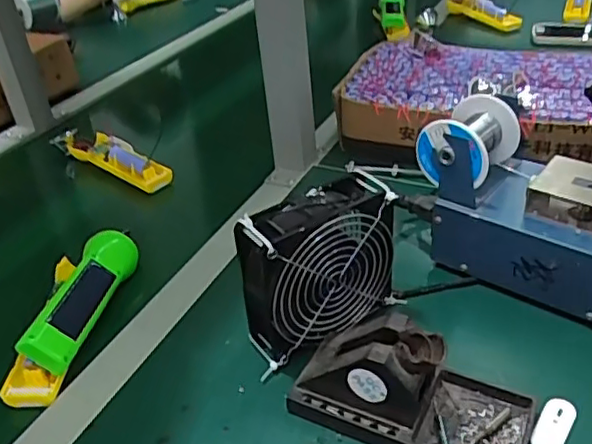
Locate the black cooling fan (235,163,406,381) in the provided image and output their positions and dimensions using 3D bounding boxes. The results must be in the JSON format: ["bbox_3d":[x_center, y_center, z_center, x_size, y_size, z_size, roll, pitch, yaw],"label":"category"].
[{"bbox_3d":[0.018,0.035,0.482,0.116,0.126,0.047,-22,38,-25],"label":"black cooling fan"}]

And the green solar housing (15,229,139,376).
[{"bbox_3d":[-0.188,0.064,0.540,0.044,0.039,0.162,2,35,8],"label":"green solar housing"}]

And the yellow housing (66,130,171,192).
[{"bbox_3d":[-0.234,-0.081,0.791,0.188,0.032,0.045,21,42,34],"label":"yellow housing"}]

